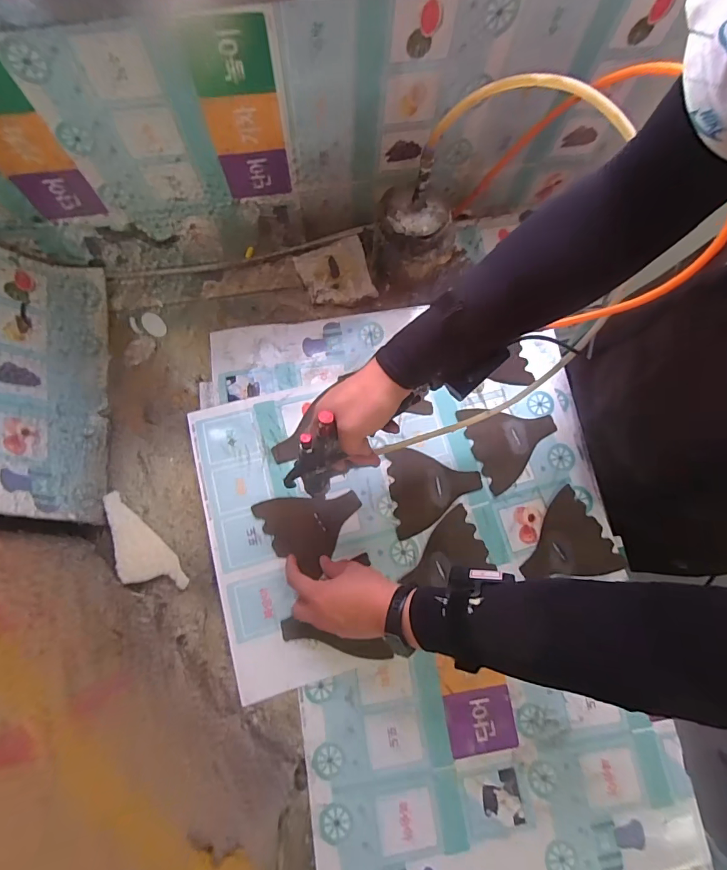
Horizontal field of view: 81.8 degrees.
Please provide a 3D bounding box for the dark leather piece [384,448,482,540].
[{"bbox_3d":[0.099,0.072,0.578,0.122,0.004,0.115,-7,76,-4],"label":"dark leather piece"}]

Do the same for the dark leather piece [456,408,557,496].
[{"bbox_3d":[0.212,0.003,0.597,0.121,0.006,0.121,-22,78,-7],"label":"dark leather piece"}]

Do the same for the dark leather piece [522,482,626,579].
[{"bbox_3d":[0.271,0.154,0.567,0.119,0.009,0.118,-33,79,-9],"label":"dark leather piece"}]

